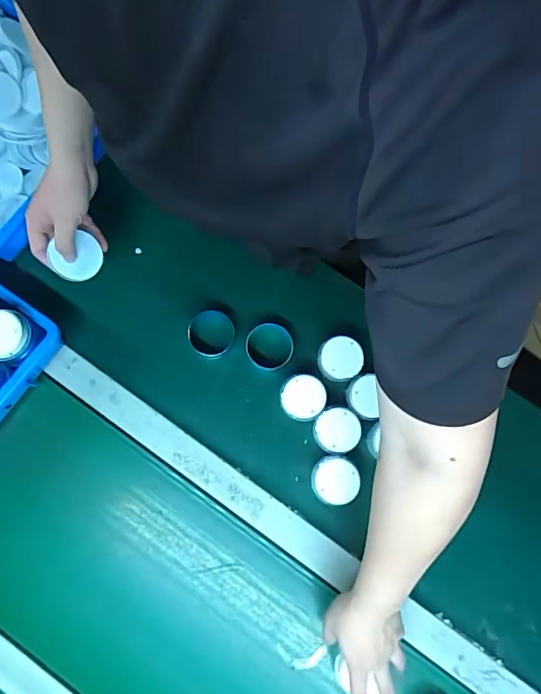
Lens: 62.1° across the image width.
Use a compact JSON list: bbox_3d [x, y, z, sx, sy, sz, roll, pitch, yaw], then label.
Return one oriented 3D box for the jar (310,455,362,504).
[{"bbox_3d":[0.091,0.187,0.639,0.061,0.052,0.062,0,79,-1],"label":"jar"}]

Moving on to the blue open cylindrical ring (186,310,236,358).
[{"bbox_3d":[-0.088,-0.017,0.687,0.071,0.048,0.067,0,79,-1],"label":"blue open cylindrical ring"}]

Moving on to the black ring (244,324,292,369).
[{"bbox_3d":[-0.003,-0.003,0.682,0.070,0.031,0.076,0,79,-1],"label":"black ring"}]

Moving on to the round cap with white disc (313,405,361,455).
[{"bbox_3d":[0.094,0.121,0.654,0.063,0.049,0.064,0,79,-1],"label":"round cap with white disc"}]

